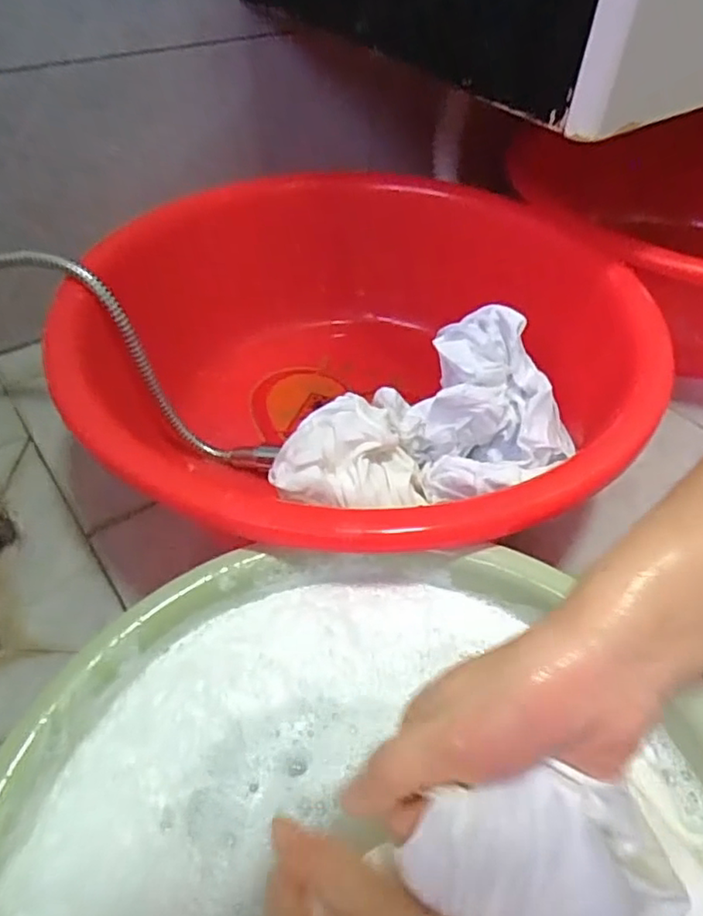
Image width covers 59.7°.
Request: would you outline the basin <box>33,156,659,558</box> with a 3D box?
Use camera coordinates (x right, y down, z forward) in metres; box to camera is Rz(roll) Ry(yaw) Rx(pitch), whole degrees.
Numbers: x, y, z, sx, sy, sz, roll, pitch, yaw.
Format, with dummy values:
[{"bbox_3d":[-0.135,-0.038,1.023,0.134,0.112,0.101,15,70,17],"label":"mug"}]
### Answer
[{"bbox_3d":[0.024,-0.069,0.592,0.489,0.210,0.474,2,46,-2],"label":"basin"}]

